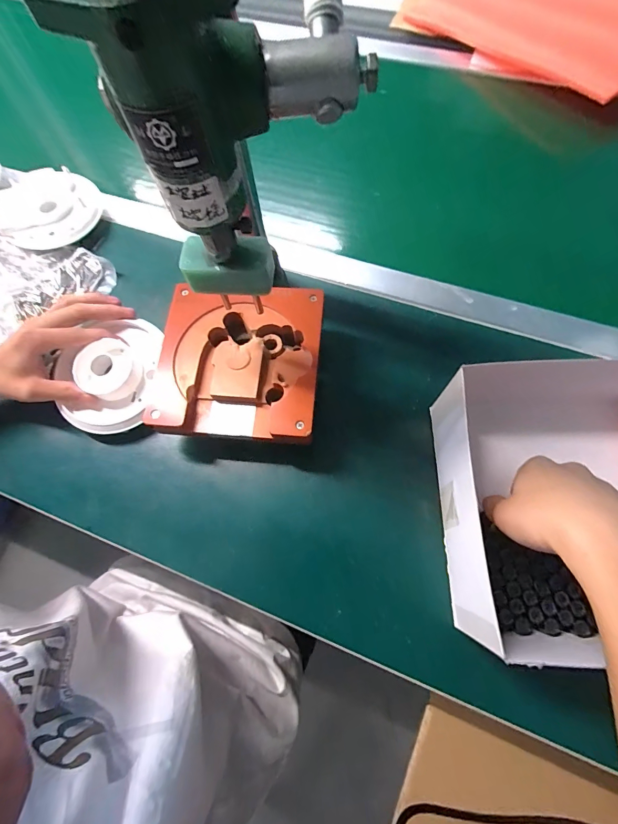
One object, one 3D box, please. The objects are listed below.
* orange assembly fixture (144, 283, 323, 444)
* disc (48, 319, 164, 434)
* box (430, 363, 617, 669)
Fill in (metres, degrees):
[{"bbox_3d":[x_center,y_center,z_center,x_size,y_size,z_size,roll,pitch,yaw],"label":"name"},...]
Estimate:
[{"bbox_3d":[-0.073,-0.048,0.352,0.161,0.030,0.144,4,71,5],"label":"orange assembly fixture"},{"bbox_3d":[-0.209,-0.038,0.380,0.104,0.034,0.117,-7,73,-1],"label":"disc"},{"bbox_3d":[0.220,0.074,0.302,0.208,0.104,0.207,0,71,4],"label":"box"}]

